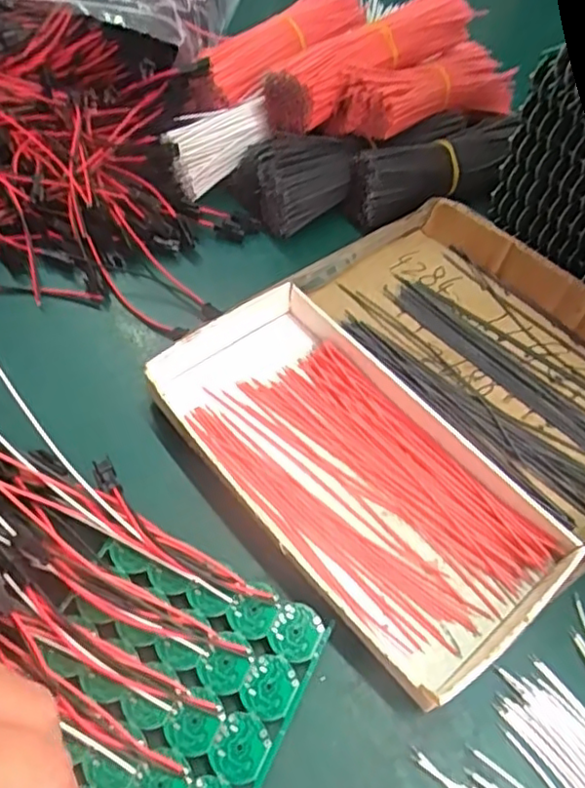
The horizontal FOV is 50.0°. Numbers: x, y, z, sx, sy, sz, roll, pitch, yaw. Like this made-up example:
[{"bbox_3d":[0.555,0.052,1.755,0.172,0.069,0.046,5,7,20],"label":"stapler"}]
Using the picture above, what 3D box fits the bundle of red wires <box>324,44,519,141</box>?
[{"bbox_3d":[0.088,-0.187,0.392,0.154,0.034,0.033,-28,61,-34],"label":"bundle of red wires"}]

